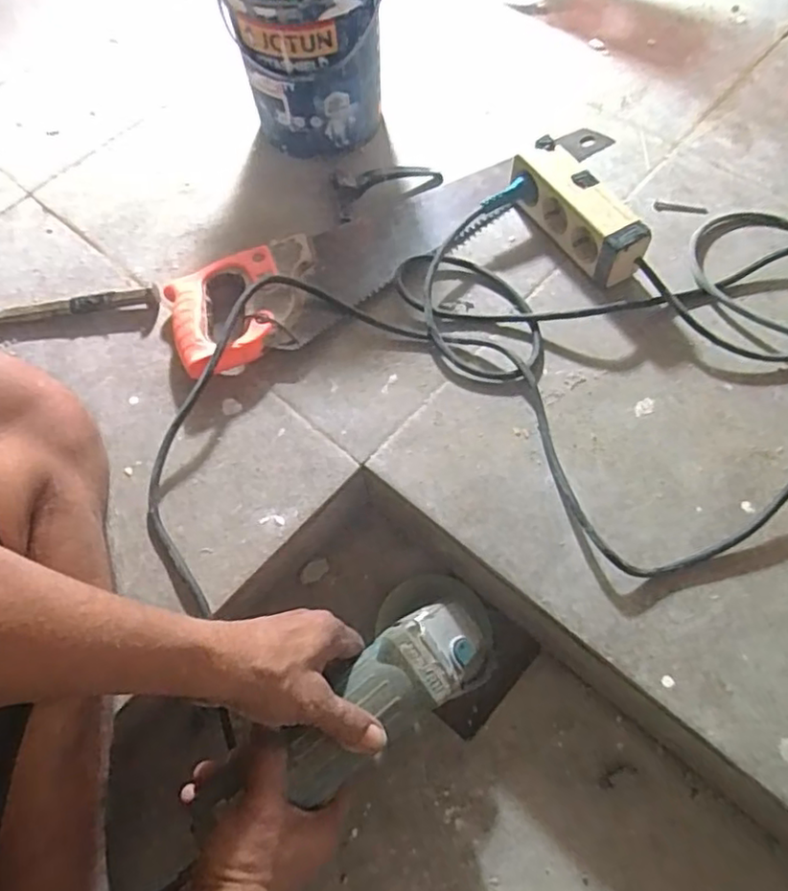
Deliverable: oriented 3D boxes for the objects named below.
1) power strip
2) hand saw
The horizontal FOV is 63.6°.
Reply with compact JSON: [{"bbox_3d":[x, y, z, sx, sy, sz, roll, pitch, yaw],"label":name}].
[{"bbox_3d":[0.173,-0.221,0.612,0.045,0.061,0.152,-33,66,-14],"label":"power strip"},{"bbox_3d":[-0.036,-0.187,0.624,0.382,0.033,0.113,-29,65,-12],"label":"hand saw"}]

